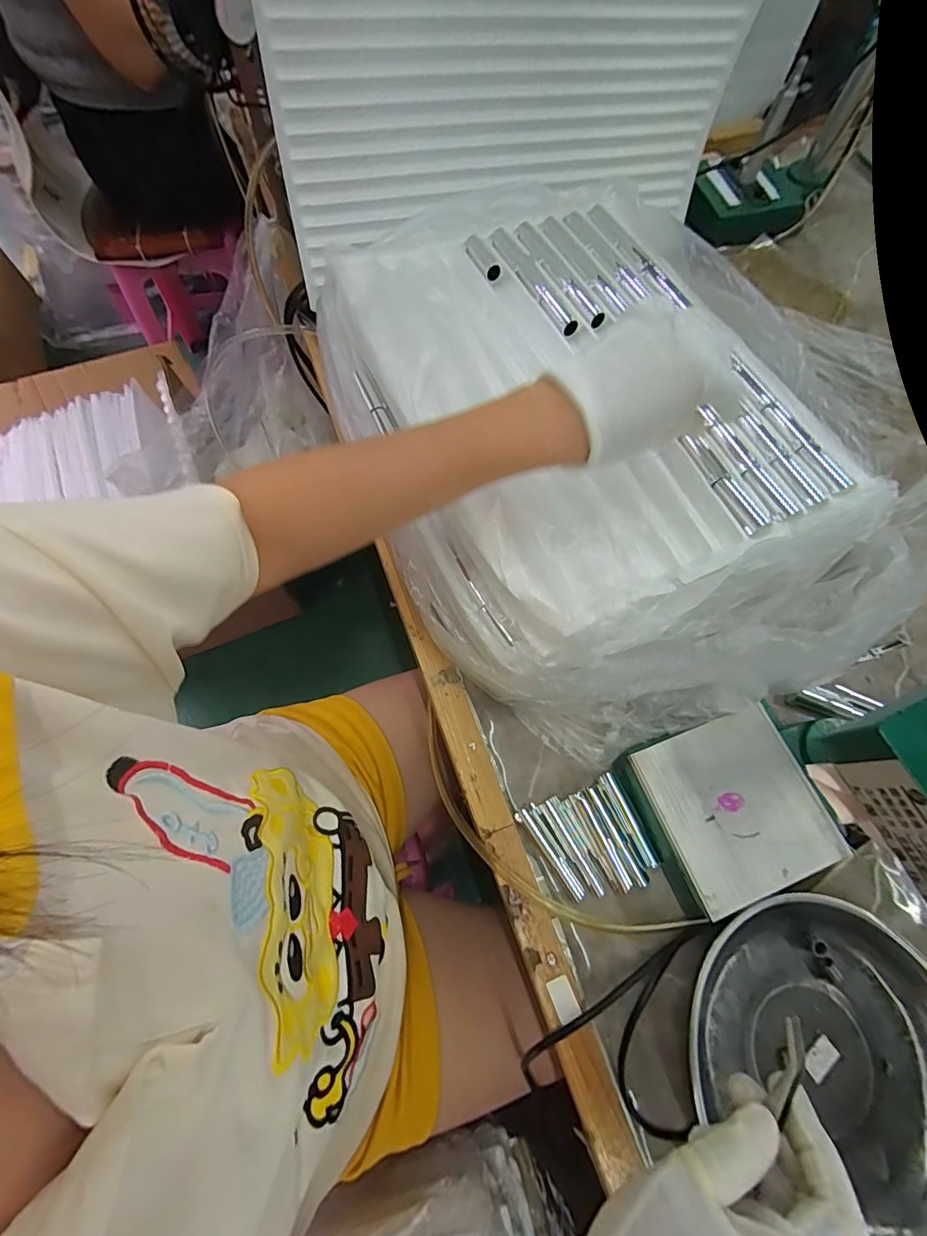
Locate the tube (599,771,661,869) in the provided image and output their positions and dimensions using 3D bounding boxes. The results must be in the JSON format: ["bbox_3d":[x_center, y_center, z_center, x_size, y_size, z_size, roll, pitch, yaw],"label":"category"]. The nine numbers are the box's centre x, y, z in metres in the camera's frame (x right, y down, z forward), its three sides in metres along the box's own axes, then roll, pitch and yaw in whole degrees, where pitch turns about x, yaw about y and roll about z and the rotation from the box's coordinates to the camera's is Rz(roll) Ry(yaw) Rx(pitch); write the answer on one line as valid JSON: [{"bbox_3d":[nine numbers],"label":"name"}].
[{"bbox_3d":[0.136,0.165,0.392,0.012,0.007,0.077,-23,71,-10],"label":"tube"}]

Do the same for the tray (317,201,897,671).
[{"bbox_3d":[0.087,-0.199,0.422,0.363,0.081,0.421,-20,71,-9],"label":"tray"}]

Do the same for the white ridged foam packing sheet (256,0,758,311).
[{"bbox_3d":[0.066,-0.513,0.452,0.489,0.282,0.048,-17,69,-13],"label":"white ridged foam packing sheet"}]

